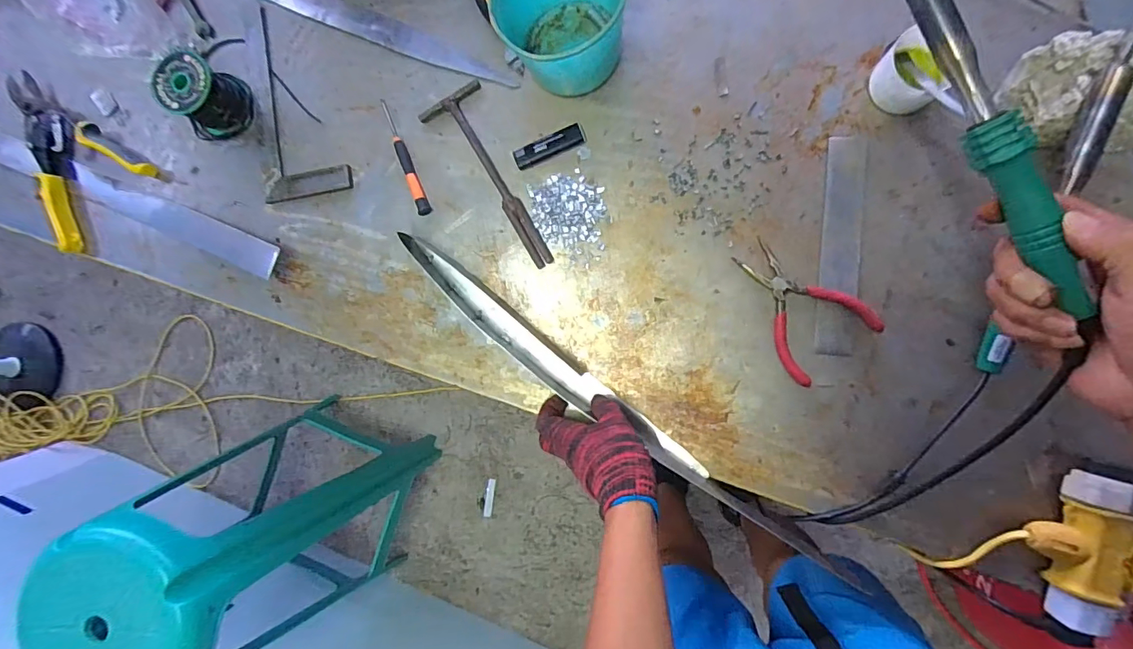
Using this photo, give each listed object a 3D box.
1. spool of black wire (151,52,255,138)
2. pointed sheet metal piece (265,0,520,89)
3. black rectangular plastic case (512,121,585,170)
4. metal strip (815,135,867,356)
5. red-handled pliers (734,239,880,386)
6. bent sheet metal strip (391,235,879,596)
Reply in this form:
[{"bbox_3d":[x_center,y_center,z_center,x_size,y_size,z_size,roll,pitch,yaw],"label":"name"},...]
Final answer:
[{"bbox_3d":[-0.426,-0.266,0.575,0.086,0.065,0.079,0,91,9],"label":"spool of black wire"},{"bbox_3d":[-0.232,-0.356,0.591,0.377,0.004,0.035,23,84,8],"label":"pointed sheet metal piece"},{"bbox_3d":[-0.019,-0.198,0.547,0.081,0.009,0.023,-23,87,8],"label":"black rectangular plastic case"},{"bbox_3d":[0.282,-0.082,0.507,0.038,0.008,0.222,5,89,12],"label":"metal strip"},{"bbox_3d":[0.232,-0.019,0.508,0.096,0.013,0.144,-44,84,7],"label":"red-handled pliers"},{"bbox_3d":[0.051,0.091,0.538,0.594,0.044,0.048,37,91,4],"label":"bent sheet metal strip"}]

